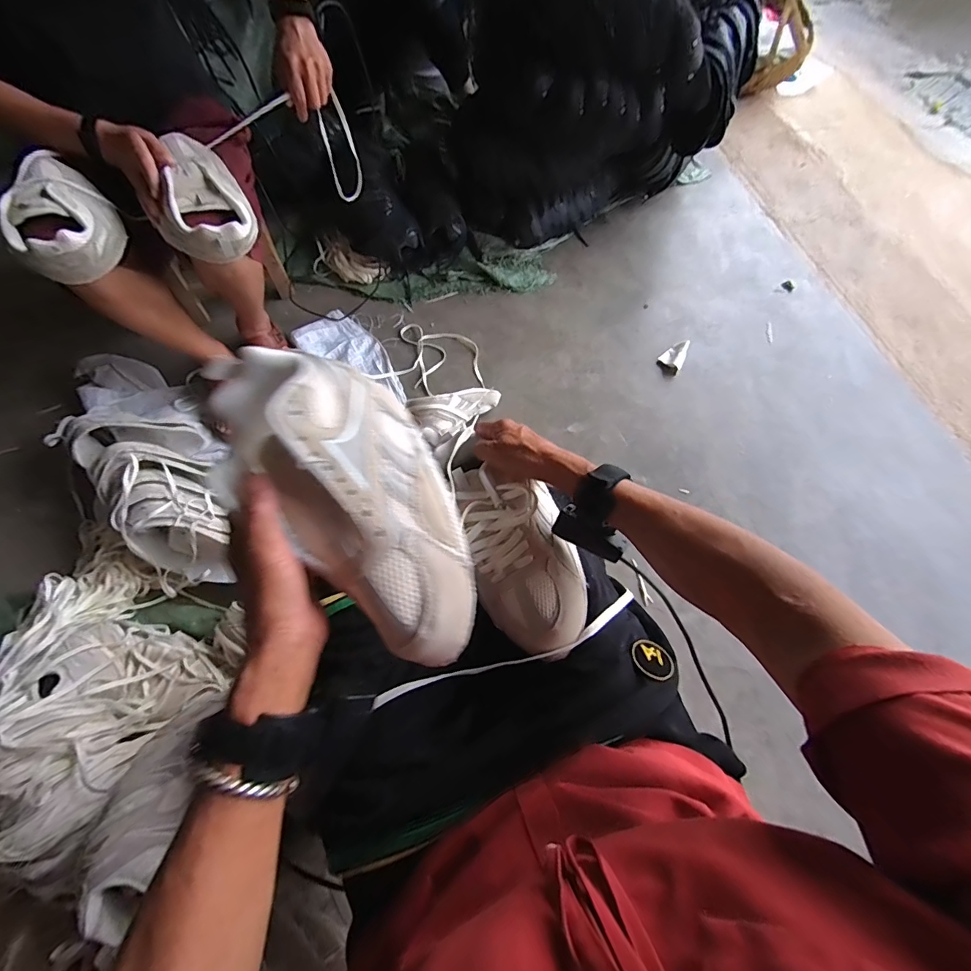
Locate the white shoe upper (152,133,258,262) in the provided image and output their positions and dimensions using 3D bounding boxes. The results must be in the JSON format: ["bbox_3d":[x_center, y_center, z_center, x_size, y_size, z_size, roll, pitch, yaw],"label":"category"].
[{"bbox_3d":[-0.519,-0.520,0.791,0.145,0.102,0.258,-24,68,-11],"label":"white shoe upper"}]

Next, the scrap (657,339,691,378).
[{"bbox_3d":[0.565,-0.393,1.324,0.073,0.056,0.111,28,68,11],"label":"scrap"}]

